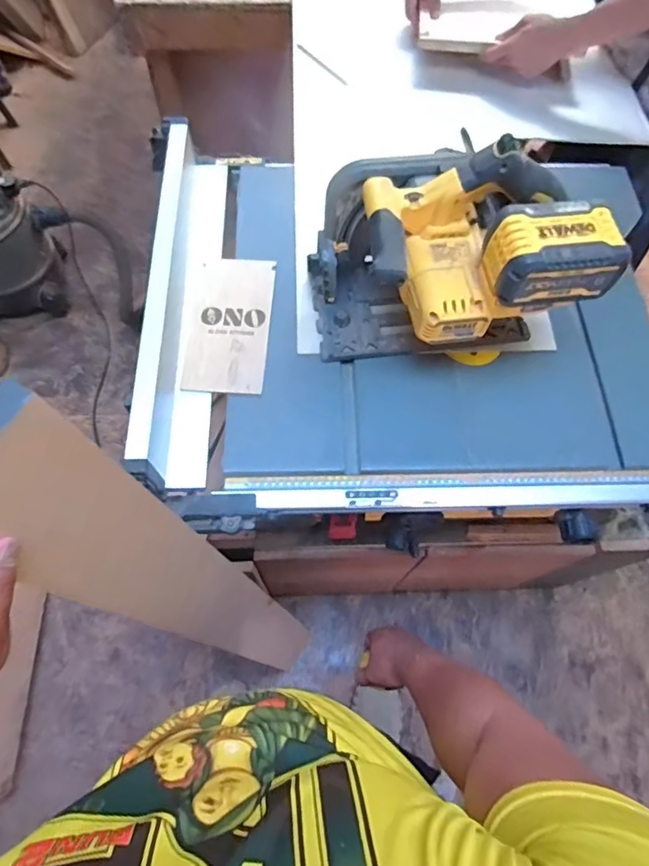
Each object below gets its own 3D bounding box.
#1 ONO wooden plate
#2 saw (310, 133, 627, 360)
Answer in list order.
[{"bbox_3d":[-0.134,-0.159,0.750,0.109,0.006,0.228,3,65,0],"label":"ONO wooden plate"},{"bbox_3d":[0.145,-0.212,0.651,0.326,0.232,0.200,5,65,1],"label":"saw"}]

